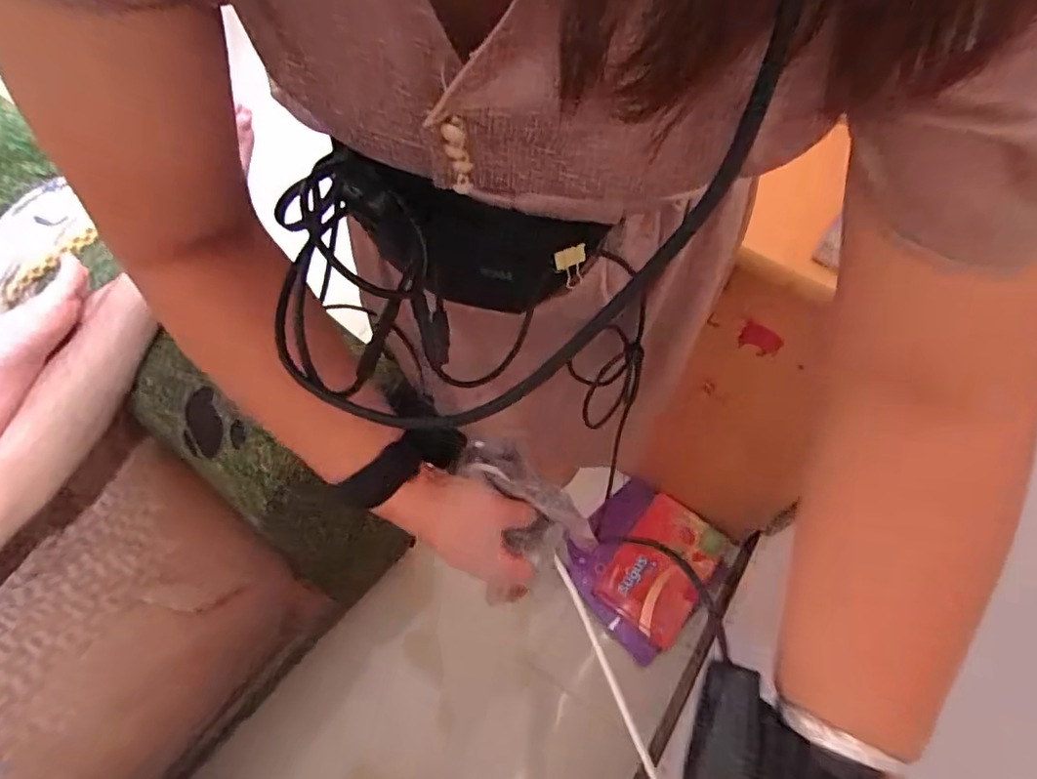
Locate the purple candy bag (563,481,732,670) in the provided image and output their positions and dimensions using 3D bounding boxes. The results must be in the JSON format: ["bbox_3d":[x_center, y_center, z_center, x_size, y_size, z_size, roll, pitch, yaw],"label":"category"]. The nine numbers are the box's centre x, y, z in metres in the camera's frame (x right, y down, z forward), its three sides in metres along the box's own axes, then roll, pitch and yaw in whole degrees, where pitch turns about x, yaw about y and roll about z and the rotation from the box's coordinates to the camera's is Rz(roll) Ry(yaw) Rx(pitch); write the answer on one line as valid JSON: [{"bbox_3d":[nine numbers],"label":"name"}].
[{"bbox_3d":[0.251,0.344,1.138,0.293,0.036,0.258,-37,67,-24],"label":"purple candy bag"}]

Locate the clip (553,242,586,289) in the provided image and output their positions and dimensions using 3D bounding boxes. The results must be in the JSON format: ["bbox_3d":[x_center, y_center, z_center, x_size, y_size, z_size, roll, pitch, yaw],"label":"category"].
[{"bbox_3d":[0.039,-0.095,0.427,0.025,0.029,0.012,-13,20,-6],"label":"clip"}]

